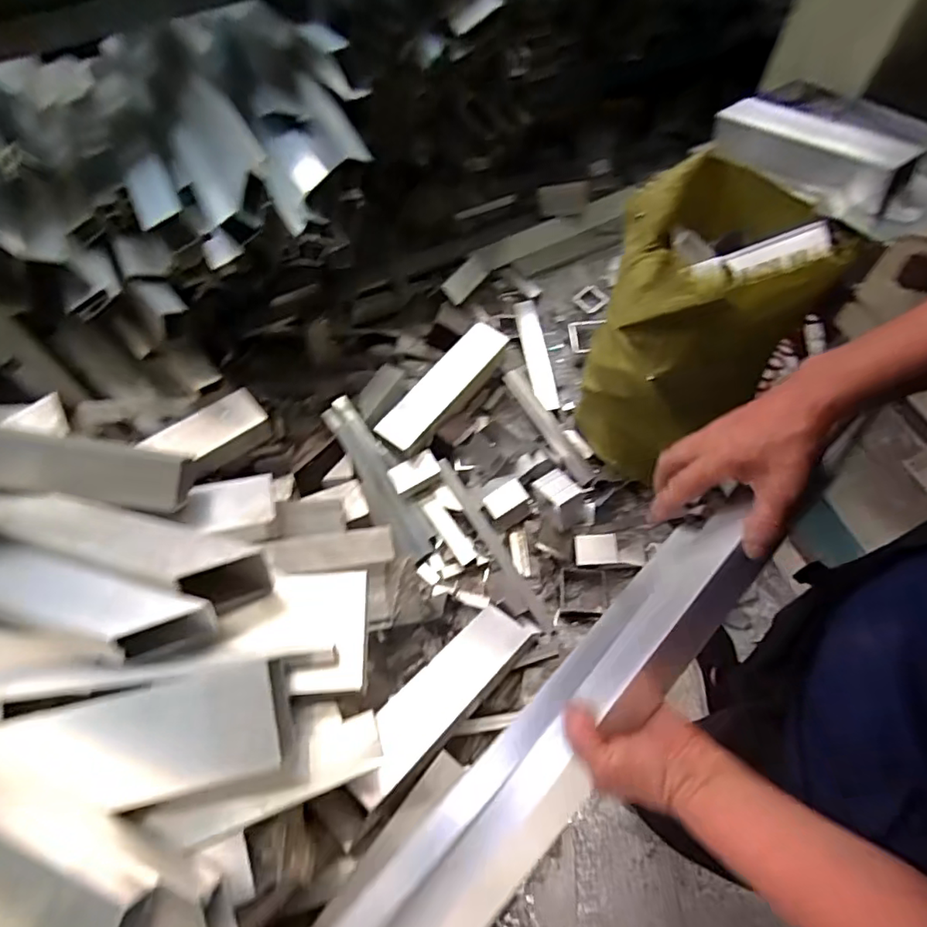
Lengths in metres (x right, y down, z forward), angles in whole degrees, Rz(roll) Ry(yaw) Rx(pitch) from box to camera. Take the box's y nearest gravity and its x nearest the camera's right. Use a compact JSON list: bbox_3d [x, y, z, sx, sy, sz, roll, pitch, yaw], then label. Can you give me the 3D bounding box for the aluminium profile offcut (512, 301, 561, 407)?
[{"bbox_3d":[0.205,-0.320,1.617,0.071,0.037,0.385,-7,63,-1],"label":"aluminium profile offcut"}]

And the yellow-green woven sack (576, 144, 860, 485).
[{"bbox_3d":[0.449,-0.266,1.194,0.315,0.608,0.403,13,64,9],"label":"yellow-green woven sack"}]

